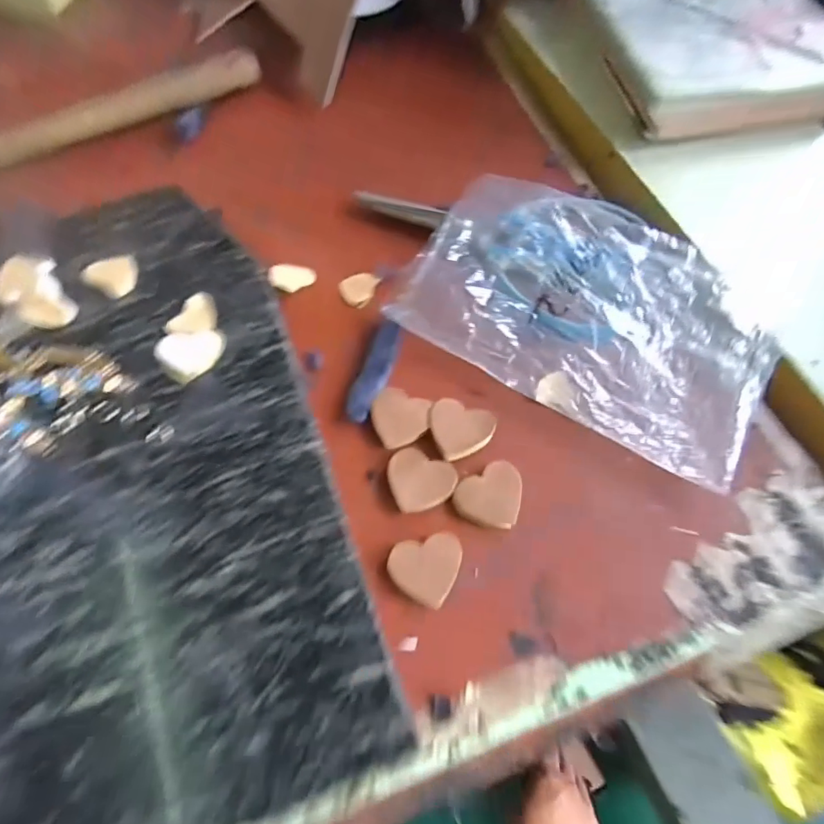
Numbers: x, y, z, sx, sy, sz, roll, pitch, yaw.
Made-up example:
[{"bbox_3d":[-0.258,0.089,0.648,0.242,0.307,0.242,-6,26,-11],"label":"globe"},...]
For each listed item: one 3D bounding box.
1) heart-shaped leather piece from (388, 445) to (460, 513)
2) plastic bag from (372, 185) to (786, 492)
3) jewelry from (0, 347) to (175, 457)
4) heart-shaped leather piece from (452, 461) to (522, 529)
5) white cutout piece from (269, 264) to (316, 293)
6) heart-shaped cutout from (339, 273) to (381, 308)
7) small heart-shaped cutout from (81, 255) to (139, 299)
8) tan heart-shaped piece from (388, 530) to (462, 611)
[{"bbox_3d":[0.005,0.032,0.262,0.033,0.004,0.034,-1,65,2],"label":"heart-shaped leather piece"},{"bbox_3d":[0.103,-0.066,0.293,0.195,0.019,0.141,29,69,14],"label":"plastic bag"},{"bbox_3d":[-0.191,-0.008,0.272,0.135,0.006,0.059,7,66,5],"label":"jewelry"},{"bbox_3d":[0.039,0.041,0.258,0.032,0.006,0.032,7,66,5],"label":"heart-shaped leather piece"},{"bbox_3d":[-0.073,-0.082,0.315,0.027,0.004,0.021,9,60,-18],"label":"white cutout piece"},{"bbox_3d":[-0.034,-0.078,0.319,0.022,0.004,0.026,30,70,14],"label":"heart-shaped cutout"},{"bbox_3d":[-0.176,-0.081,0.305,0.027,0.004,0.029,5,67,-13],"label":"small heart-shaped cutout"},{"bbox_3d":[0.008,0.072,0.246,0.032,0.007,0.034,31,70,15],"label":"tan heart-shaped piece"}]

